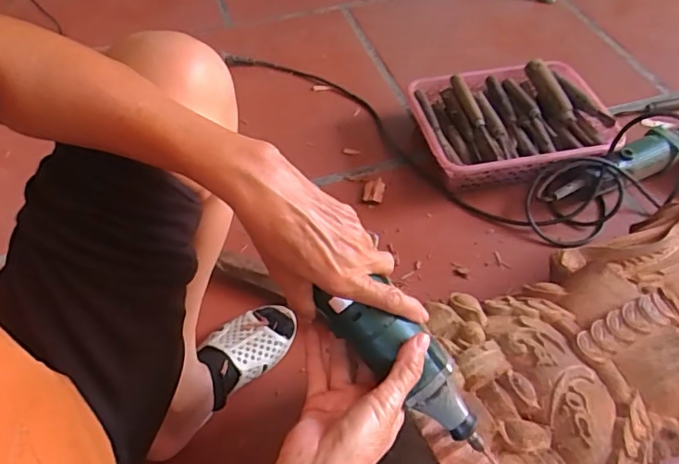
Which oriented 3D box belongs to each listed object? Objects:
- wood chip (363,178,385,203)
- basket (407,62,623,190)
[{"bbox_3d":[0.057,-0.067,0.868,0.032,0.019,0.047,8,54,5],"label":"wood chip"},{"bbox_3d":[0.290,-0.180,0.911,0.319,0.086,0.240,-4,54,-4],"label":"basket"}]

